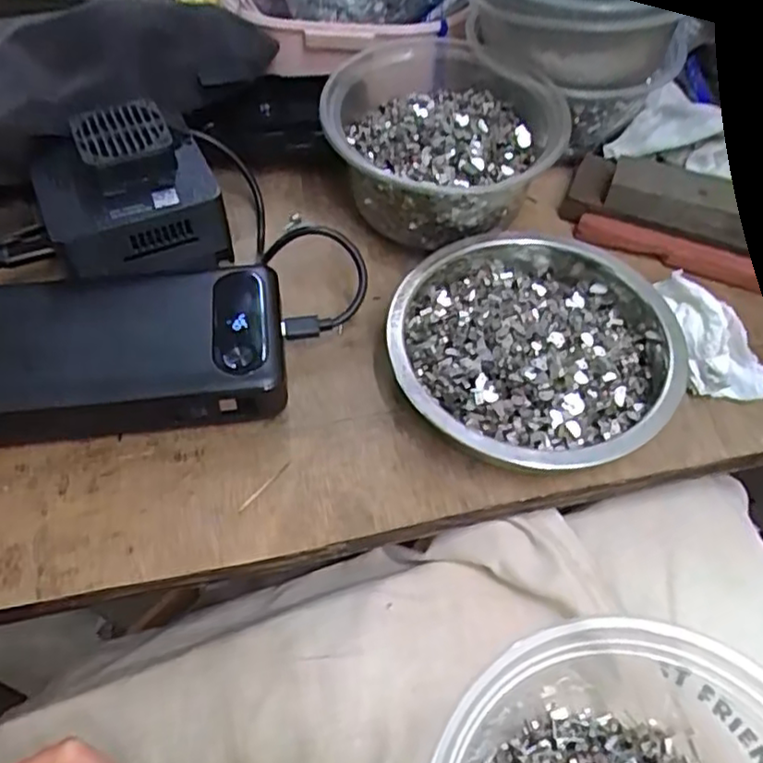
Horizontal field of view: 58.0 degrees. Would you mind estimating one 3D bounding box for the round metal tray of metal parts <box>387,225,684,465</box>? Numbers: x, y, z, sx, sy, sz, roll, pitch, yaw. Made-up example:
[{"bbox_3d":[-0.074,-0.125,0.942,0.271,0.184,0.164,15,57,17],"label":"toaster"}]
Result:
[{"bbox_3d":[0.075,-0.020,0.302,0.141,0.032,0.119,-26,59,-19],"label":"round metal tray of metal parts"}]

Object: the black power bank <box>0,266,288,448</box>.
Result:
[{"bbox_3d":[-0.121,-0.013,0.298,0.153,0.026,0.072,-5,55,-6],"label":"black power bank"}]

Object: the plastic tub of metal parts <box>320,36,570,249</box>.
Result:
[{"bbox_3d":[0.029,-0.120,0.351,0.112,0.059,0.122,-2,55,-3],"label":"plastic tub of metal parts"}]

